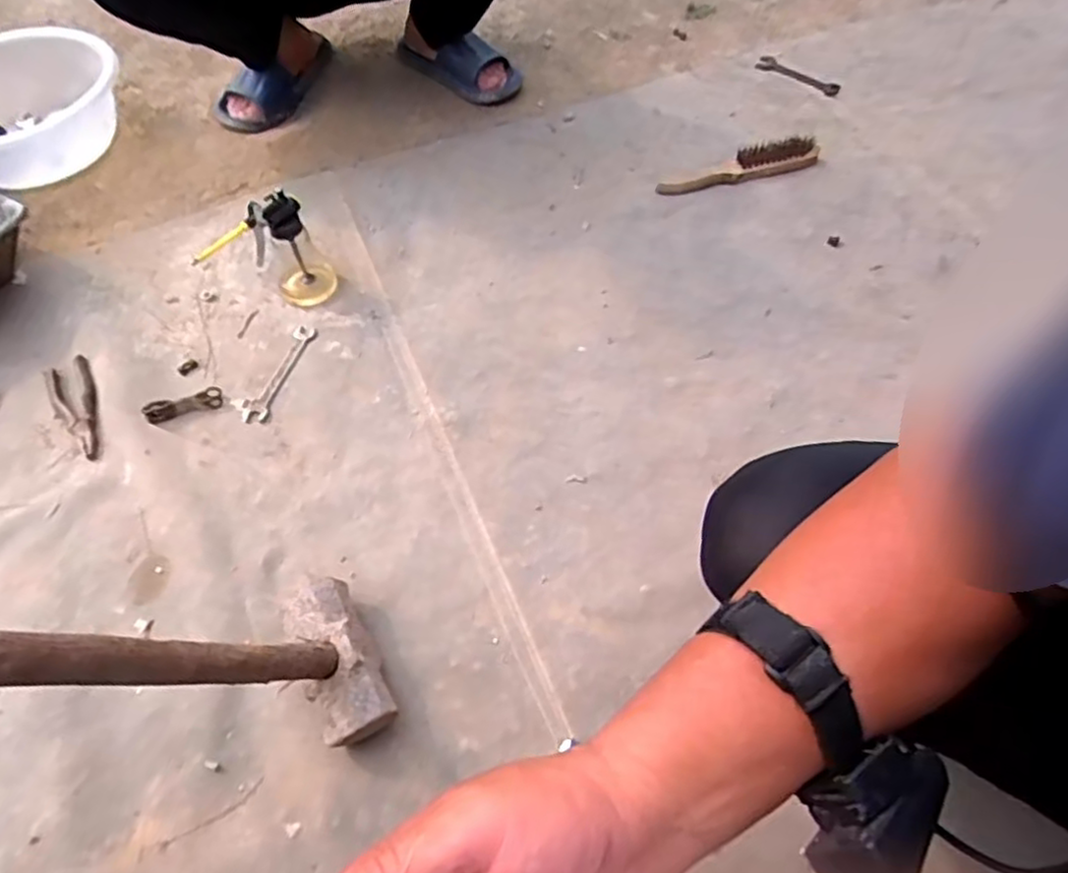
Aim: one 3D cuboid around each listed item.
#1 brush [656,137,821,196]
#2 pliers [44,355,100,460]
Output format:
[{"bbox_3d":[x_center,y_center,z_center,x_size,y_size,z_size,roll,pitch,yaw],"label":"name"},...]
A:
[{"bbox_3d":[0.313,-0.410,1.036,0.237,0.048,0.037,-13,57,10],"label":"brush"},{"bbox_3d":[-0.578,-0.034,0.852,0.055,0.009,0.163,-24,61,-13],"label":"pliers"}]

